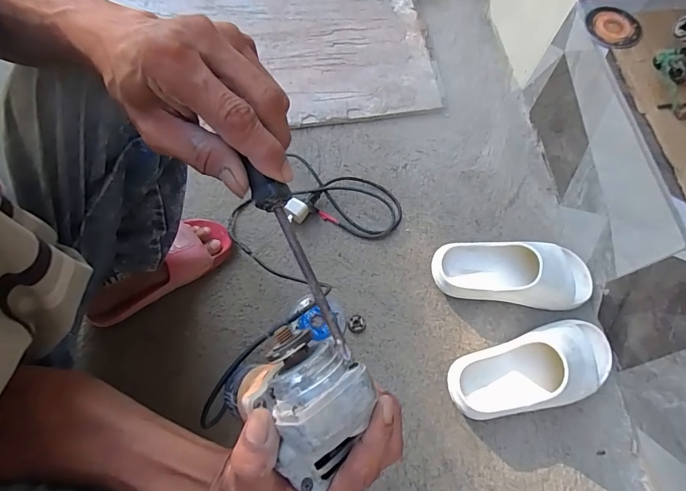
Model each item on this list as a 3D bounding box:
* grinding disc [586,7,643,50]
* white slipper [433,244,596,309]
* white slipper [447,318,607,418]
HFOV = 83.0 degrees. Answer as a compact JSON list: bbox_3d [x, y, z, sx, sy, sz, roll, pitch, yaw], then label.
[{"bbox_3d":[0.422,-0.341,0.602,0.083,0.008,0.084,1,67,-2],"label":"grinding disc"},{"bbox_3d":[0.282,0.038,0.633,0.263,0.089,0.112,3,67,-1],"label":"white slipper"},{"bbox_3d":[0.290,0.183,0.574,0.259,0.090,0.103,-18,69,-9],"label":"white slipper"}]

